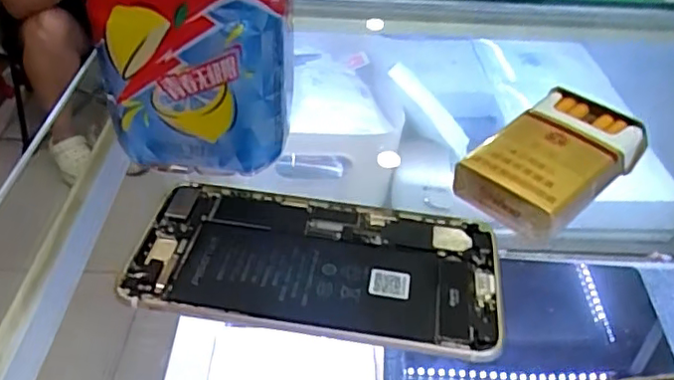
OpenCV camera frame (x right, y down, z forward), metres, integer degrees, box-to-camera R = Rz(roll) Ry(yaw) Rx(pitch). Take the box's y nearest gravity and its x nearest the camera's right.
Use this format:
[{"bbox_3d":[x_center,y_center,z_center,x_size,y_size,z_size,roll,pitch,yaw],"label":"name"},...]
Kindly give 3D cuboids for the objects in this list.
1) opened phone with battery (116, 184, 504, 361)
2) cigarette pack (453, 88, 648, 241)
[{"bbox_3d":[-0.009,0.031,0.268,0.155,0.007,0.077,7,39,6],"label":"opened phone with battery"},{"bbox_3d":[0.108,-0.016,0.310,0.097,0.024,0.056,-30,49,-34],"label":"cigarette pack"}]

